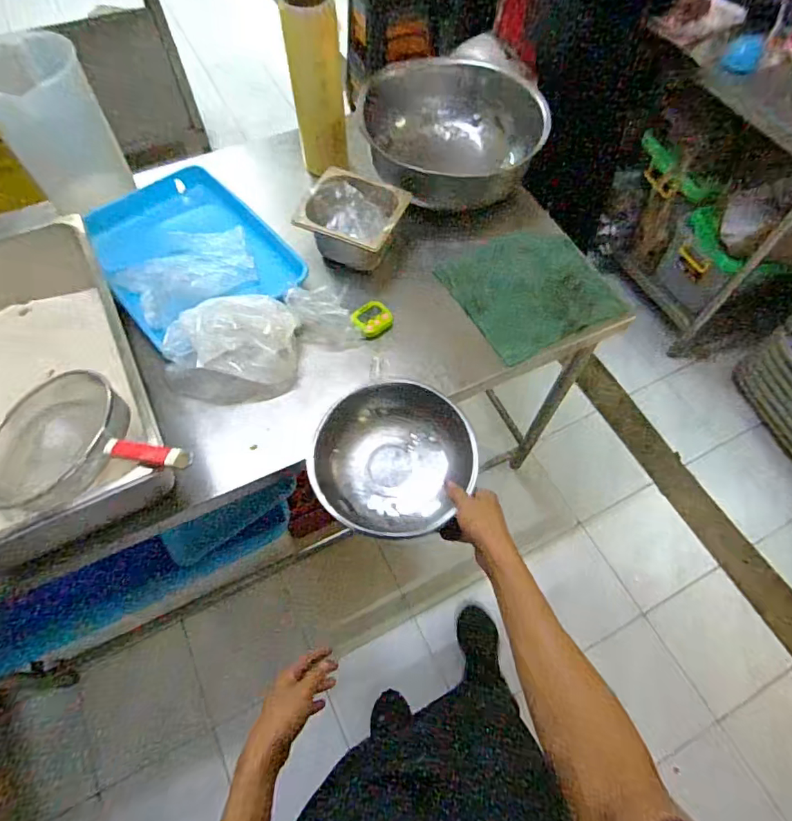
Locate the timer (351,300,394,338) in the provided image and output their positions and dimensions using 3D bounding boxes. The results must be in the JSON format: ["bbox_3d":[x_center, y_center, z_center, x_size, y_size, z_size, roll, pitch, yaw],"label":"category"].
[{"bbox_3d":[-0.044,-0.164,0.911,0.069,0.031,0.066,-35,68,-17],"label":"timer"}]

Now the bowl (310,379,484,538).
[{"bbox_3d":[-0.004,0.067,0.684,0.199,0.085,0.206,0,62,0],"label":"bowl"}]

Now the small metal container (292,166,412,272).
[{"bbox_3d":[-0.084,-0.347,0.951,0.180,0.127,0.173,21,64,10],"label":"small metal container"}]

